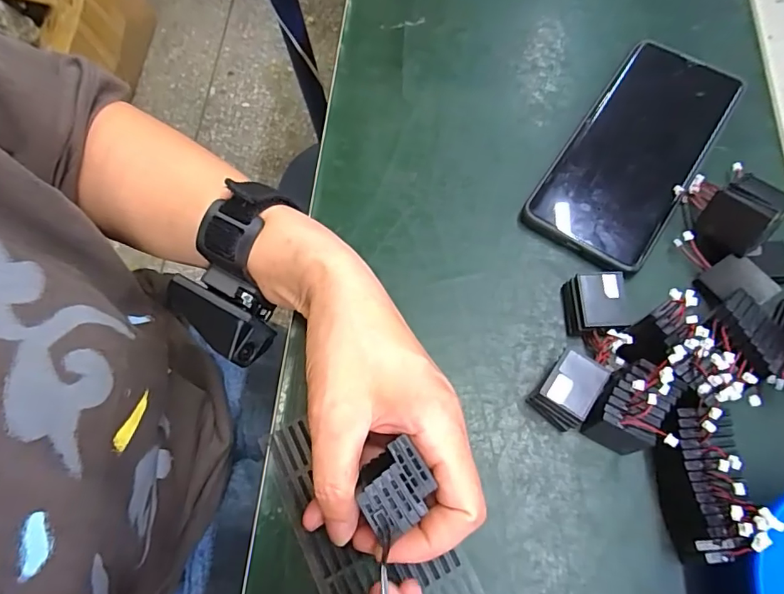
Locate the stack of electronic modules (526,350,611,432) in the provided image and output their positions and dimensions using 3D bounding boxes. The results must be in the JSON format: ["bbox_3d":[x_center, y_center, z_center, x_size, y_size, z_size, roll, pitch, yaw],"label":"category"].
[{"bbox_3d":[0.093,0.049,0.261,0.027,0.024,0.035,37,75,15],"label":"stack of electronic modules"}]

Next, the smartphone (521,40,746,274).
[{"bbox_3d":[0.155,-0.094,0.314,0.075,0.015,0.162,32,74,14],"label":"smartphone"}]

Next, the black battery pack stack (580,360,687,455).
[{"bbox_3d":[0.121,0.056,0.249,0.035,0.036,0.042,33,74,14],"label":"black battery pack stack"}]

